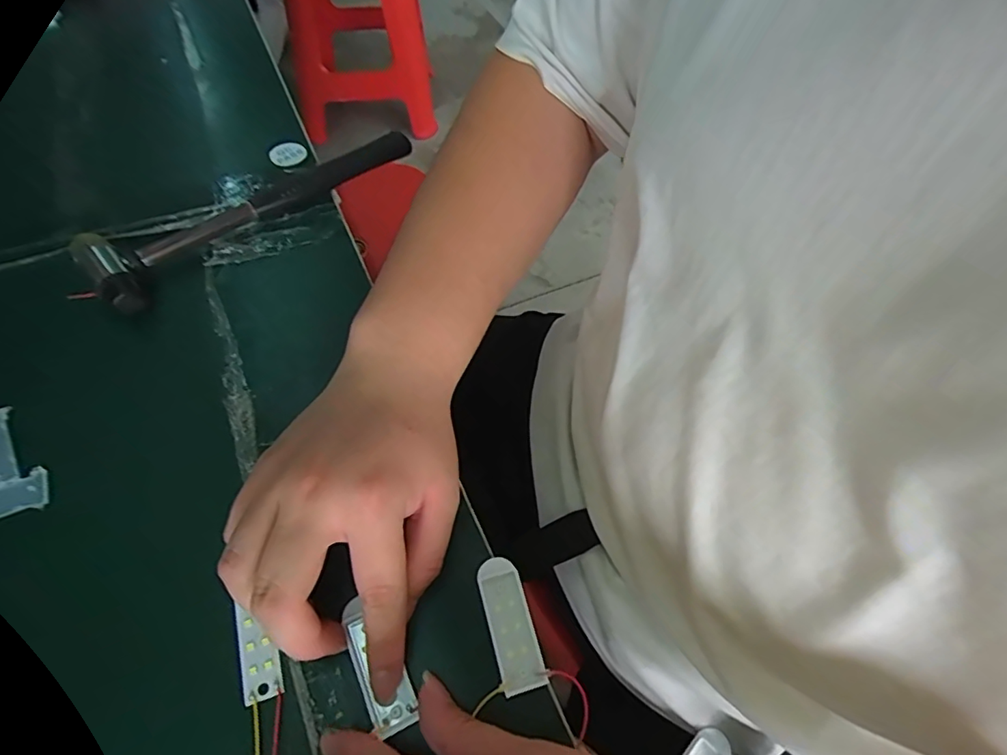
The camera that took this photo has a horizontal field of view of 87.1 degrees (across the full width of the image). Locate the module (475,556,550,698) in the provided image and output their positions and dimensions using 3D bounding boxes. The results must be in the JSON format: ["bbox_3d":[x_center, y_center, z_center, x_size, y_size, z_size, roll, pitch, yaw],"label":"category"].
[{"bbox_3d":[0.003,0.114,0.248,0.020,0.006,0.057,-12,60,-10],"label":"module"}]

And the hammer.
[{"bbox_3d":[-0.166,-0.125,0.368,0.055,0.026,0.232,41,65,19],"label":"hammer"}]

